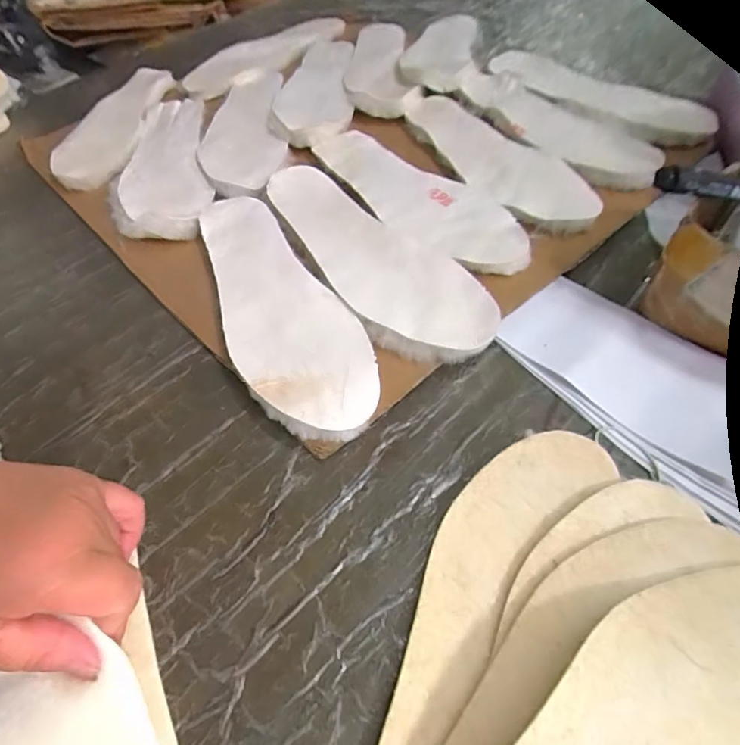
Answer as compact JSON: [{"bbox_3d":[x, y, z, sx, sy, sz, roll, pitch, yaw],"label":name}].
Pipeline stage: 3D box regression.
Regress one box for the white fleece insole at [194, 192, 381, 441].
[{"bbox_3d":[-0.081,-0.057,0.387,0.090,0.014,0.272,-28,56,-13],"label":"white fleece insole"}]

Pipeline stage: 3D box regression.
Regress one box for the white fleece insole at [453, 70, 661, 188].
[{"bbox_3d":[0.196,-0.277,0.527,0.086,0.017,0.266,-24,54,-14],"label":"white fleece insole"}]

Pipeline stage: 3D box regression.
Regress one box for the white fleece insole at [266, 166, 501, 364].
[{"bbox_3d":[-0.003,-0.109,0.413,0.098,0.013,0.276,-28,55,-16],"label":"white fleece insole"}]

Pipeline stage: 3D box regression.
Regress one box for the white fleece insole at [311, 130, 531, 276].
[{"bbox_3d":[0.038,-0.173,0.466,0.093,0.014,0.272,-39,59,-23],"label":"white fleece insole"}]

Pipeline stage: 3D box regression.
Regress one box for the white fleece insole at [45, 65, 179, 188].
[{"bbox_3d":[-0.311,-0.304,0.585,0.088,0.012,0.263,1,54,2],"label":"white fleece insole"}]

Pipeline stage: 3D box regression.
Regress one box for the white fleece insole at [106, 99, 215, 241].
[{"bbox_3d":[-0.227,-0.230,0.518,0.099,0.019,0.277,-15,53,-6],"label":"white fleece insole"}]

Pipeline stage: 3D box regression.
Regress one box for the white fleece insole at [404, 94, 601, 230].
[{"bbox_3d":[0.120,-0.226,0.494,0.089,0.008,0.271,-28,55,-16],"label":"white fleece insole"}]

